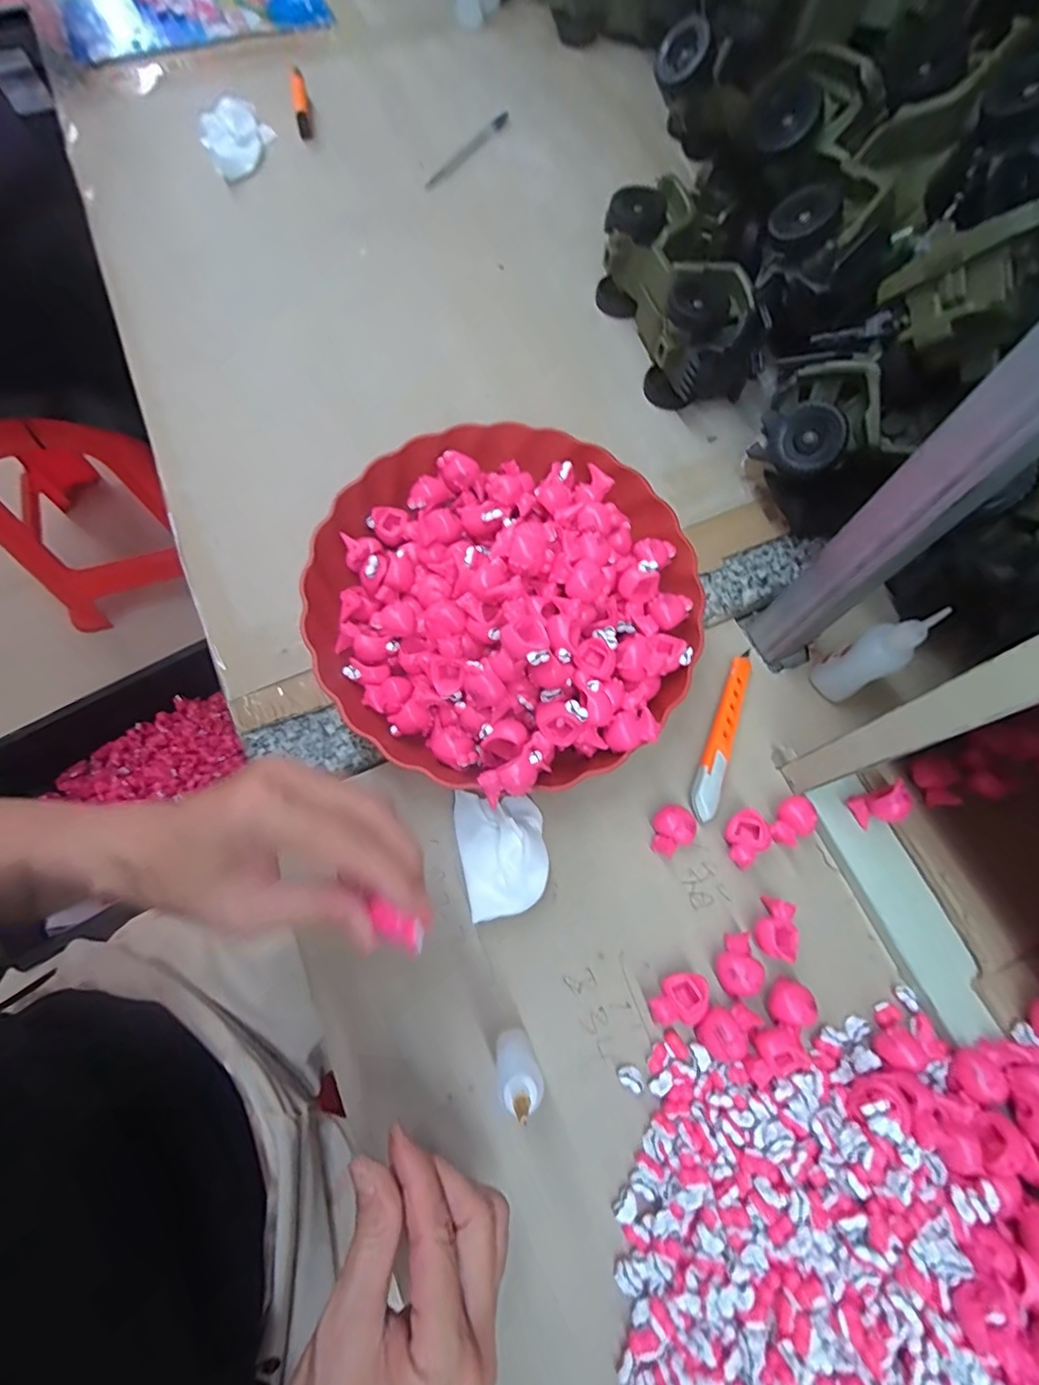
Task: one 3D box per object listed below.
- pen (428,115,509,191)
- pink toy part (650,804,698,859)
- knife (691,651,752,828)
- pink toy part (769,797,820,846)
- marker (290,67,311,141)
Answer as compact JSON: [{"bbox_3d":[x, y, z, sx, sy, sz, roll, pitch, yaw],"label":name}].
[{"bbox_3d":[-0.054,-0.567,0.594,0.013,0.005,0.144,34,72,10],"label":"pen"},{"bbox_3d":[0.095,0.086,0.354,0.029,0.016,0.026,-29,73,-12],"label":"pink toy part"},{"bbox_3d":[0.138,0.027,0.383,0.019,0.014,0.124,21,70,5],"label":"knife"},{"bbox_3d":[0.173,0.082,0.360,0.032,0.013,0.025,-27,73,-11],"label":"pink toy part"},{"bbox_3d":[-0.228,-0.614,0.591,0.014,0.019,0.096,-11,71,-6],"label":"marker"}]

